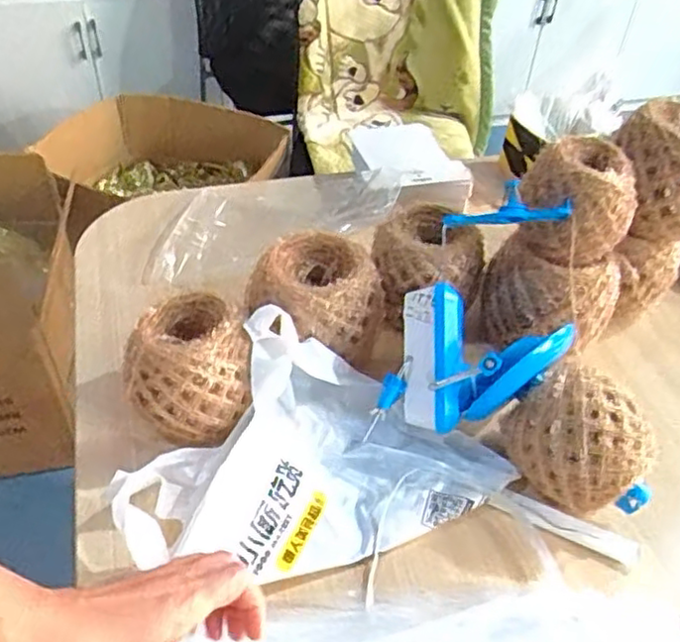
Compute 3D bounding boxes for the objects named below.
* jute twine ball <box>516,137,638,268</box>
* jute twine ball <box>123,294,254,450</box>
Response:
[{"bbox_3d":[0.264,-0.135,0.751,0.121,0.102,0.109,19,46,16],"label":"jute twine ball"},{"bbox_3d":[-0.158,0.058,0.716,0.124,0.132,0.129,-2,44,-6],"label":"jute twine ball"}]

